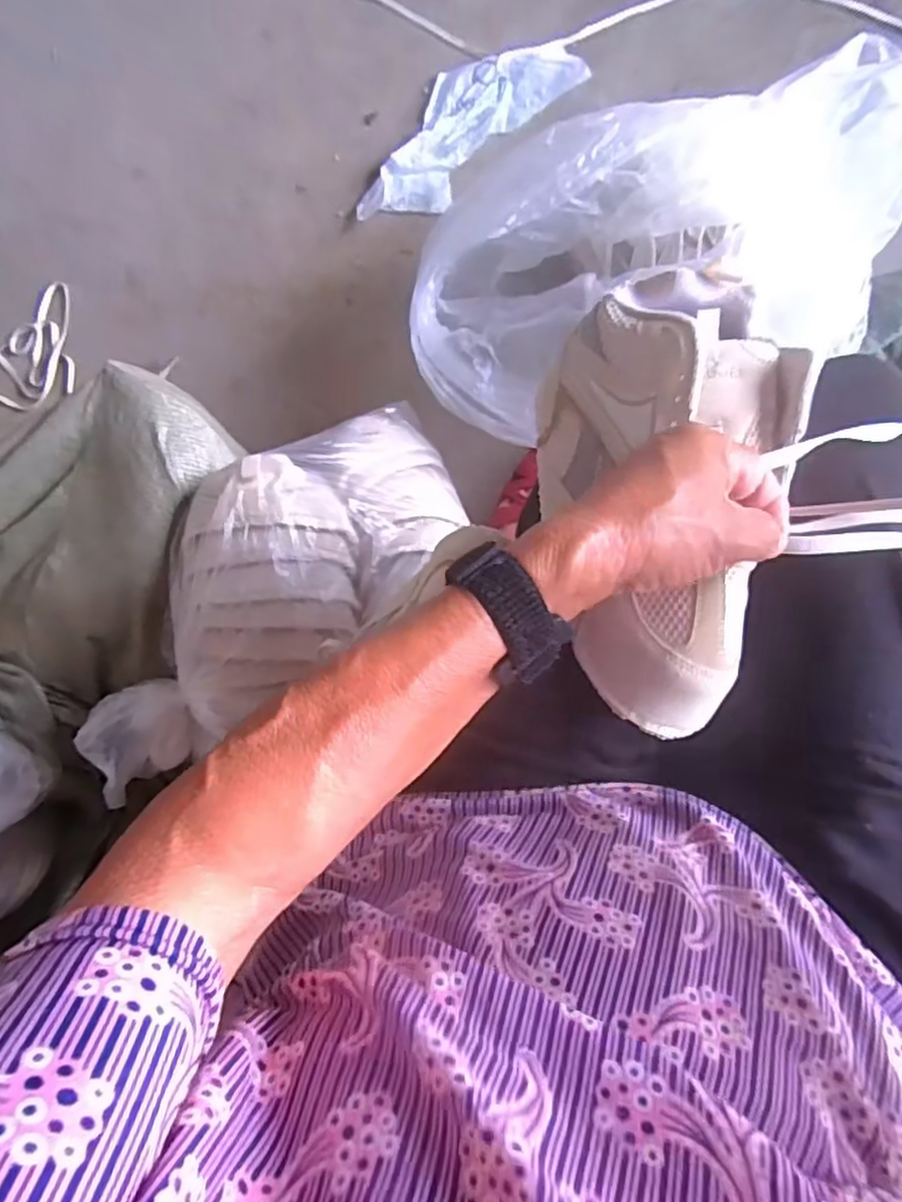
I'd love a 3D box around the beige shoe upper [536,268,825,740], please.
[{"bbox_3d":[0.112,-0.055,0.336,0.133,0.052,0.237,3,81,9],"label":"beige shoe upper"}]

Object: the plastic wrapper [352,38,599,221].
[{"bbox_3d":[0.007,-0.593,0.822,0.306,0.020,0.135,-42,81,4],"label":"plastic wrapper"}]

